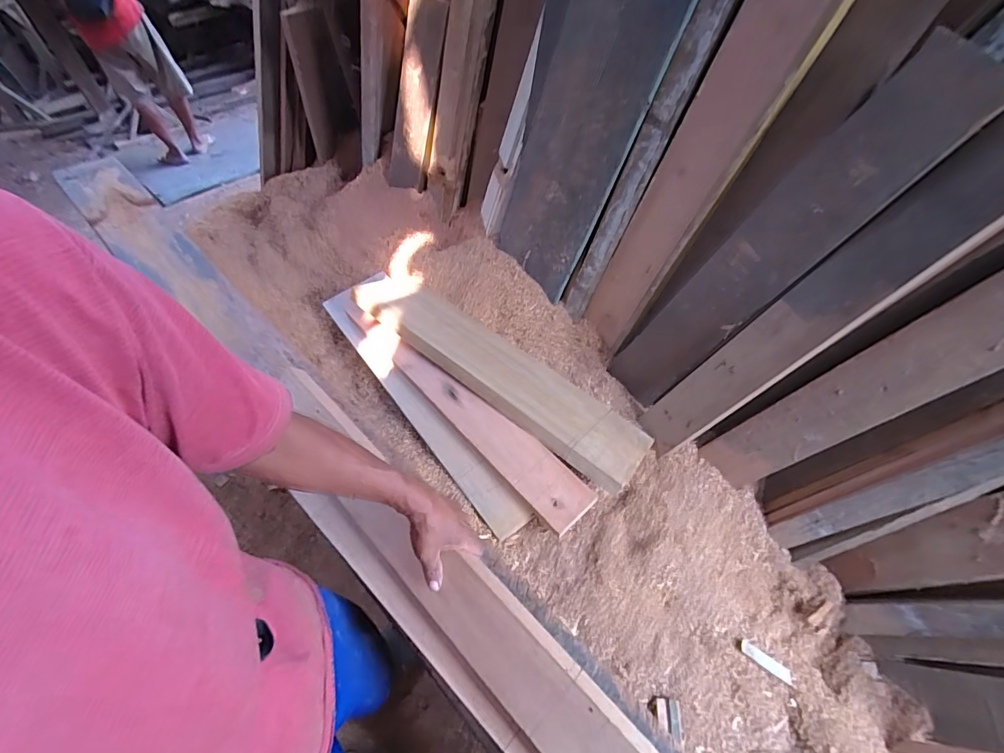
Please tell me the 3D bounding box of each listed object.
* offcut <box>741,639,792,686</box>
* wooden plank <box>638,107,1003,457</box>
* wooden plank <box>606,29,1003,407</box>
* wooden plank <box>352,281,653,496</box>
[{"bbox_3d":[0.481,0.519,0.808,0.117,0.007,0.023,36,56,-6],"label":"offcut"},{"bbox_3d":[0.503,-0.105,0.738,0.034,0.779,0.124,-6,58,-31],"label":"wooden plank"},{"bbox_3d":[0.440,-0.180,0.820,0.034,0.751,0.140,-18,67,-29],"label":"wooden plank"},{"bbox_3d":[-0.016,-0.028,1.078,0.798,0.053,0.224,35,38,21],"label":"wooden plank"}]

